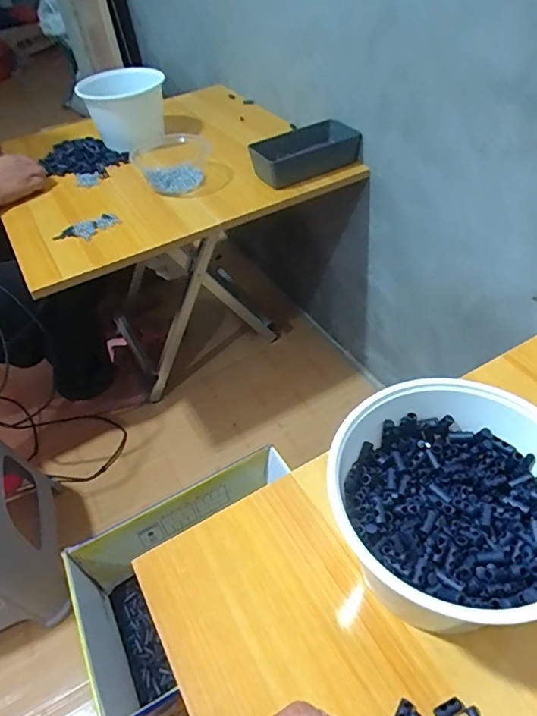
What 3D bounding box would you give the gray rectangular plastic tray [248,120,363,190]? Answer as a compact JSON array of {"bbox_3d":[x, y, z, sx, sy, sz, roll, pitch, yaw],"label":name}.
[{"bbox_3d":[0.059,-0.360,0.875,0.183,0.053,0.110,-21,48,-13],"label":"gray rectangular plastic tray"}]

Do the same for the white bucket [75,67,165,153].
[{"bbox_3d":[-0.286,-0.490,0.979,0.145,0.123,0.147,-3,46,3],"label":"white bucket"}]

